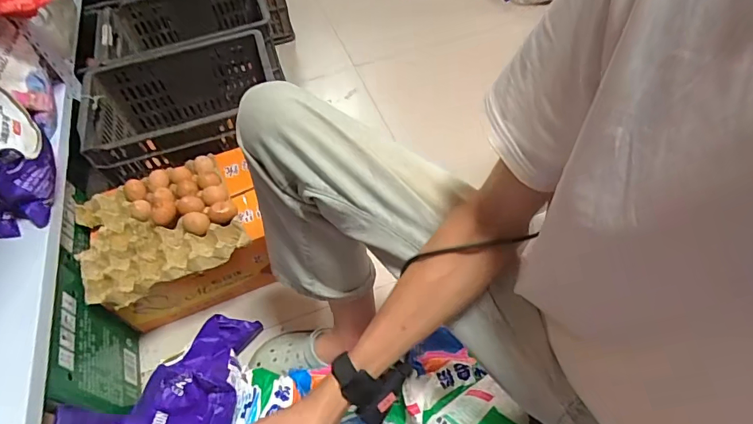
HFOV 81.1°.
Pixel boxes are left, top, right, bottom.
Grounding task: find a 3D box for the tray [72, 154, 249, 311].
[{"bbox_3d":[-0.433,0.024,0.879,0.298,0.050,0.272,-23,56,-12],"label":"tray"}]

